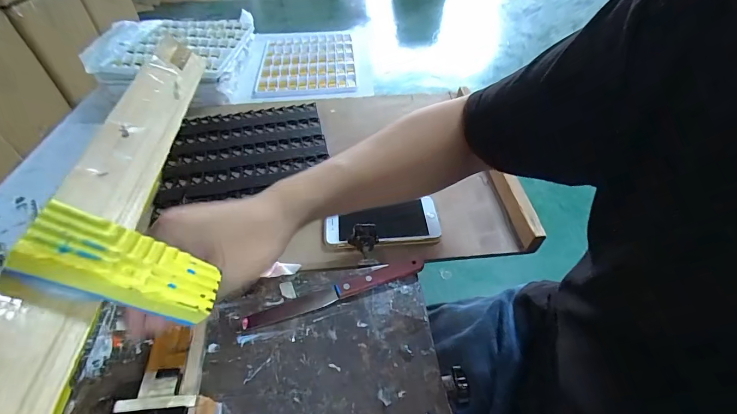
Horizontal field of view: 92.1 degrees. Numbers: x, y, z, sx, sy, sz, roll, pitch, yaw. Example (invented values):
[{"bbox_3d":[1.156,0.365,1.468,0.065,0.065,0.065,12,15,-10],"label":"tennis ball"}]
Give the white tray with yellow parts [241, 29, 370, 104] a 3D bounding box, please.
[{"bbox_3d":[-0.145,-0.344,0.830,0.280,0.022,0.334,-5,47,-3],"label":"white tray with yellow parts"}]

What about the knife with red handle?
[{"bbox_3d":[-0.032,0.082,0.349,0.178,0.011,0.020,-15,48,-13],"label":"knife with red handle"}]

